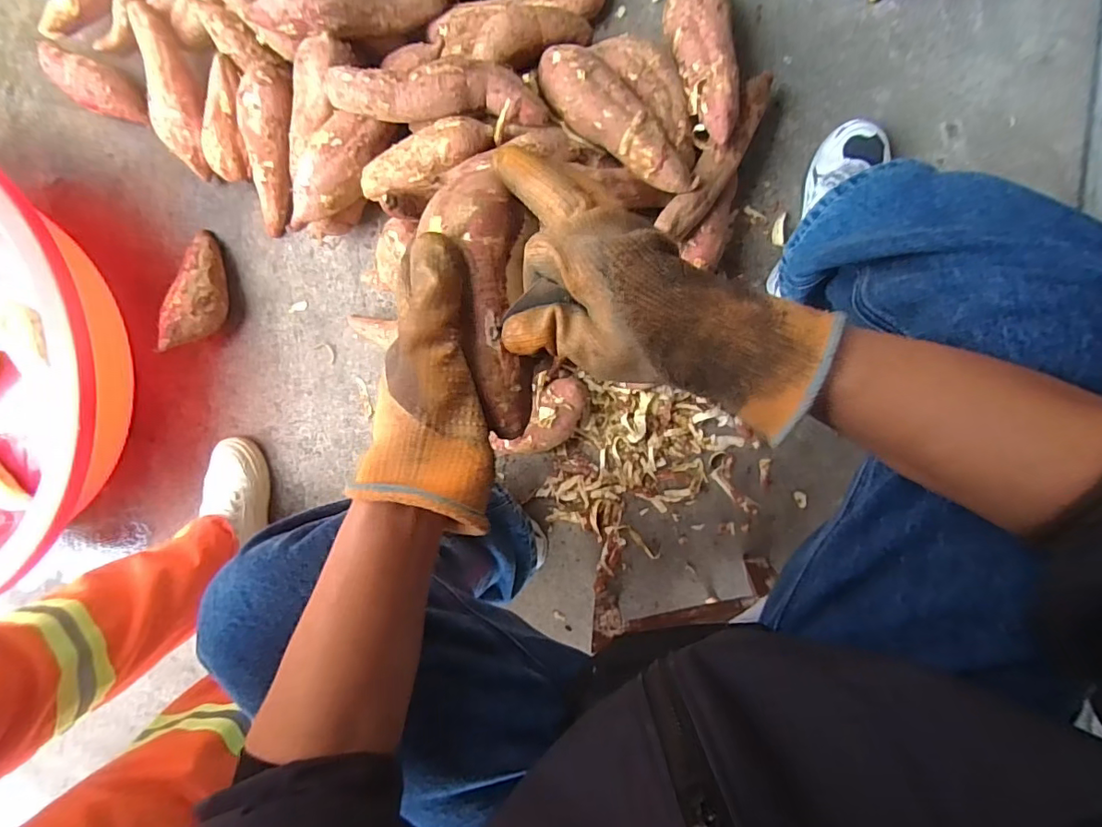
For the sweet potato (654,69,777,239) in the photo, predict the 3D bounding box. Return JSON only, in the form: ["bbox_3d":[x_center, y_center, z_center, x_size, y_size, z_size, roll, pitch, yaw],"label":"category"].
[{"bbox_3d":[0.207,-0.311,0.628,0.045,0.047,0.215,33,98,2],"label":"sweet potato"}]

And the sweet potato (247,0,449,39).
[{"bbox_3d":[-0.244,-0.504,0.647,0.230,0.065,0.064,-14,94,-16],"label":"sweet potato"}]

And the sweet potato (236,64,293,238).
[{"bbox_3d":[-0.382,-0.348,0.714,0.066,0.051,0.210,19,126,4],"label":"sweet potato"}]

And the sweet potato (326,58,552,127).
[{"bbox_3d":[-0.134,-0.365,0.603,0.250,0.051,0.060,0,96,6],"label":"sweet potato"}]

